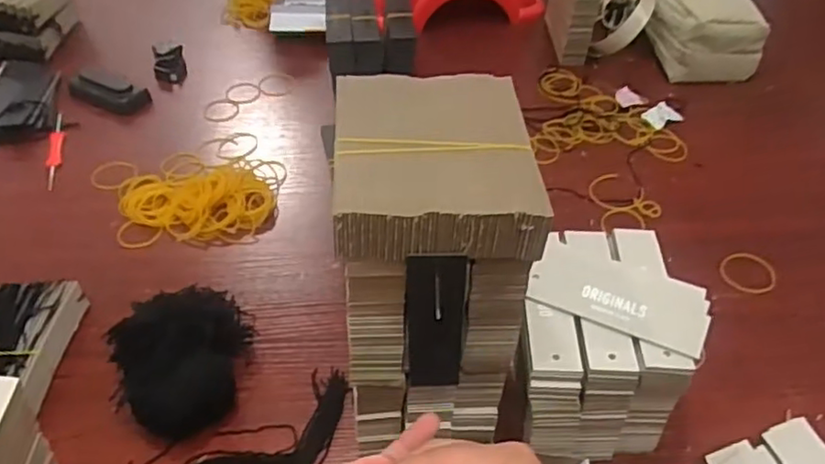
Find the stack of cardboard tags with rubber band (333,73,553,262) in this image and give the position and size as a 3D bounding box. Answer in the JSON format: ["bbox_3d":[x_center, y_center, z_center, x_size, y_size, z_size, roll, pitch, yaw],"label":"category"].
[{"bbox_3d":[0.012,-0.040,0.360,0.106,0.033,0.122,-2,45,-1],"label":"stack of cardboard tags with rubber band"}]

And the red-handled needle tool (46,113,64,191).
[{"bbox_3d":[-0.411,-0.091,0.734,0.016,0.014,0.127,-13,46,-11],"label":"red-handled needle tool"}]

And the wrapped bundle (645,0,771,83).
[{"bbox_3d":[0.377,-0.281,0.855,0.117,0.093,0.176,-5,45,-4],"label":"wrapped bundle"}]

